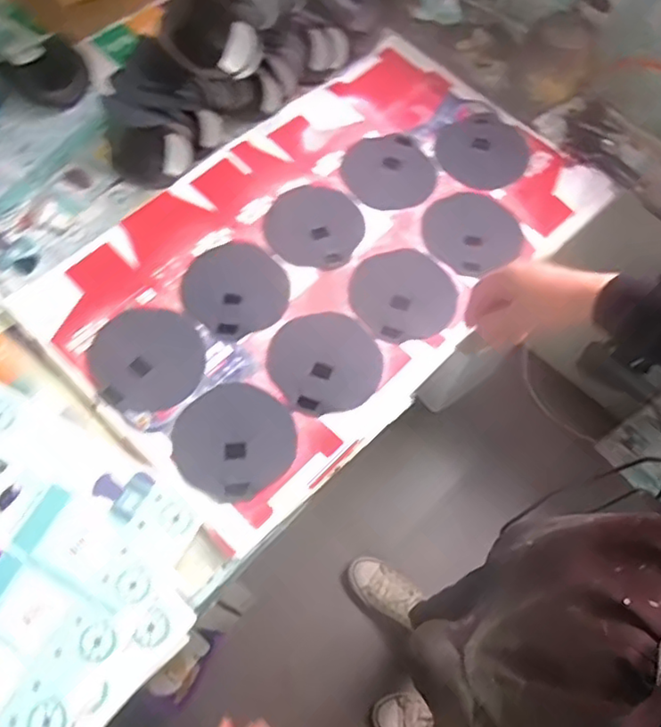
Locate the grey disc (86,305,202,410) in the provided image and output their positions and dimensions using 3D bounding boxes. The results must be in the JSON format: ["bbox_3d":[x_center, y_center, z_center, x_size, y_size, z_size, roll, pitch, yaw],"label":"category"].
[{"bbox_3d":[-0.241,-0.009,0.803,0.143,0.006,0.137,1,64,-1],"label":"grey disc"}]

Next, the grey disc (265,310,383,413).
[{"bbox_3d":[-0.008,-0.003,0.815,0.139,0.006,0.146,1,64,-1],"label":"grey disc"}]

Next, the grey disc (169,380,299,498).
[{"bbox_3d":[-0.117,0.091,0.754,0.143,0.018,0.143,1,64,-1],"label":"grey disc"}]

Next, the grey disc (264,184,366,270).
[{"bbox_3d":[-0.023,-0.206,0.913,0.141,0.007,0.147,1,64,-1],"label":"grey disc"}]

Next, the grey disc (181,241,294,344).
[{"bbox_3d":[-0.132,-0.106,0.853,0.135,0.011,0.145,1,64,-1],"label":"grey disc"}]

